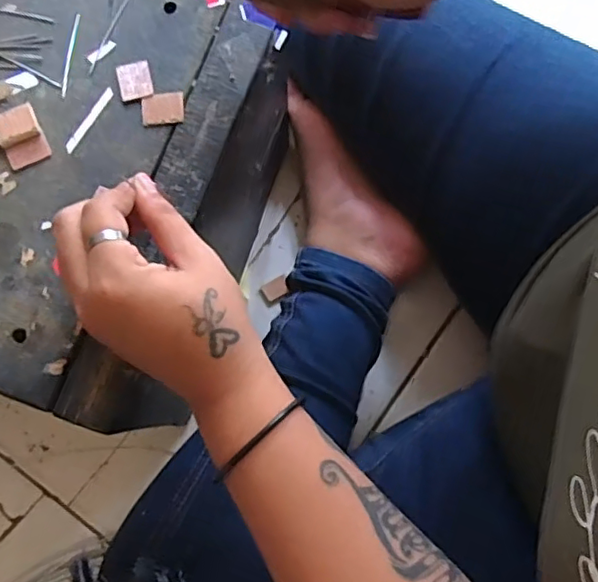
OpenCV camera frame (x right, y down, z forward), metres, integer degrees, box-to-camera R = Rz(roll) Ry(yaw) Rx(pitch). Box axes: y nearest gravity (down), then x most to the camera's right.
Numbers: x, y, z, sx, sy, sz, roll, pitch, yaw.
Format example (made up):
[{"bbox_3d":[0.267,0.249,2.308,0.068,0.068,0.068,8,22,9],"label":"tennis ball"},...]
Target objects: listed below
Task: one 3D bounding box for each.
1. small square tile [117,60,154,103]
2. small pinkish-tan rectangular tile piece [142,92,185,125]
[{"bbox_3d":[-0.098,-0.126,0.348,0.019,0.004,0.024,-14,79,-3],"label":"small square tile"},{"bbox_3d":[-0.080,-0.109,0.344,0.024,0.004,0.019,-5,79,-1],"label":"small pinkish-tan rectangular tile piece"}]

